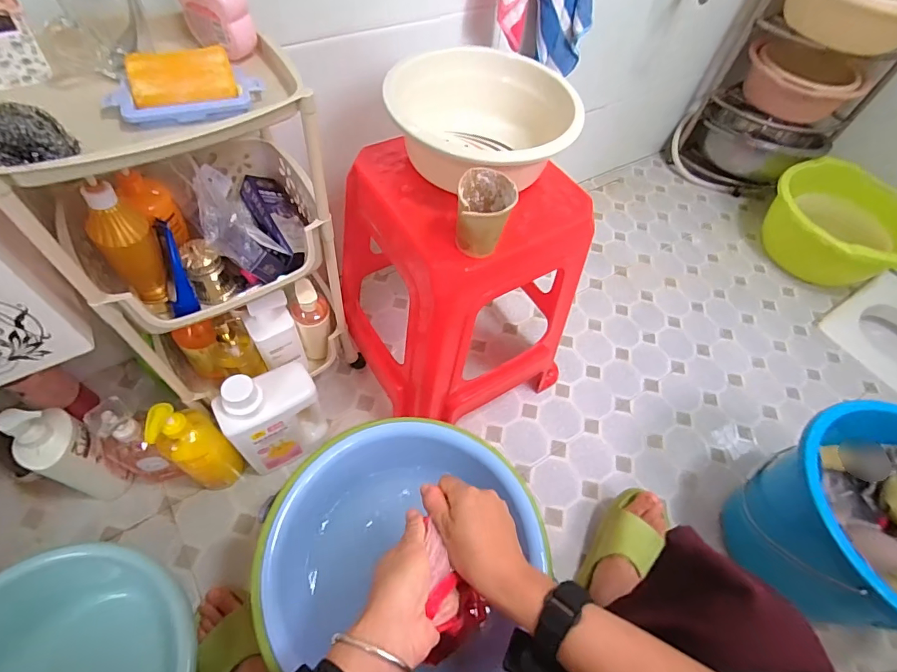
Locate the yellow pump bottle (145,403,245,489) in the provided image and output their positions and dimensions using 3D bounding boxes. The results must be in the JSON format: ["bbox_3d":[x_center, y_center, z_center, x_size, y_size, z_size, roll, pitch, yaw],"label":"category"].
[{"bbox_3d":[-0.403,0.189,0.724,0.062,0.268,0.078,39,61,19],"label":"yellow pump bottle"}]

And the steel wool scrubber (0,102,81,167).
[{"bbox_3d":[-0.373,-0.172,0.387,0.060,0.047,0.041,-21,60,-18],"label":"steel wool scrubber"}]

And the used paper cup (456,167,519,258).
[{"bbox_3d":[0.044,-0.143,0.541,0.061,0.085,0.076,9,56,1],"label":"used paper cup"}]

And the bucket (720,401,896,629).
[{"bbox_3d":[0.643,0.312,0.715,0.292,0.305,0.306,2,56,-4],"label":"bucket"}]

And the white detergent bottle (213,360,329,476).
[{"bbox_3d":[-0.289,0.136,0.750,0.144,0.231,0.072,-29,63,-22],"label":"white detergent bottle"}]

